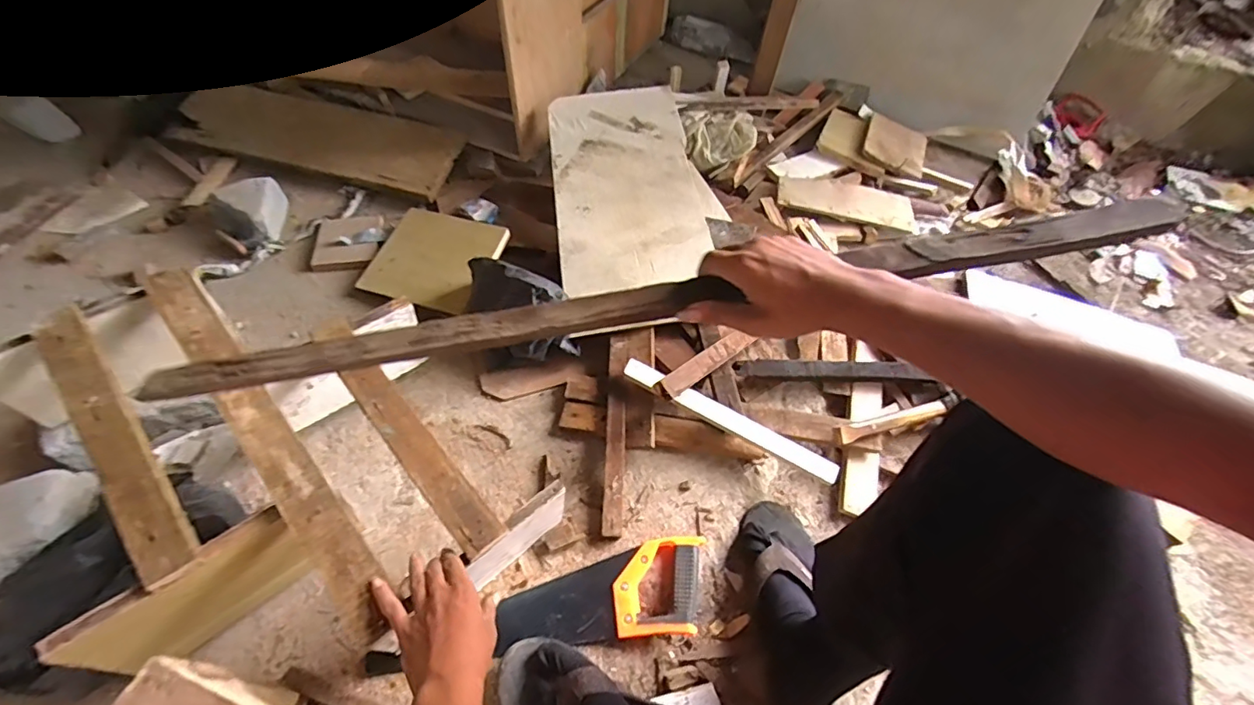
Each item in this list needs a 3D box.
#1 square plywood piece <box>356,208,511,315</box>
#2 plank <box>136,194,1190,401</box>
[{"bbox_3d":[-0.352,-0.172,0.973,0.238,0.018,0.194,14,65,19],"label":"square plywood piece"},{"bbox_3d":[0.006,-0.041,0.467,0.890,0.022,0.040,-10,56,4],"label":"plank"}]

